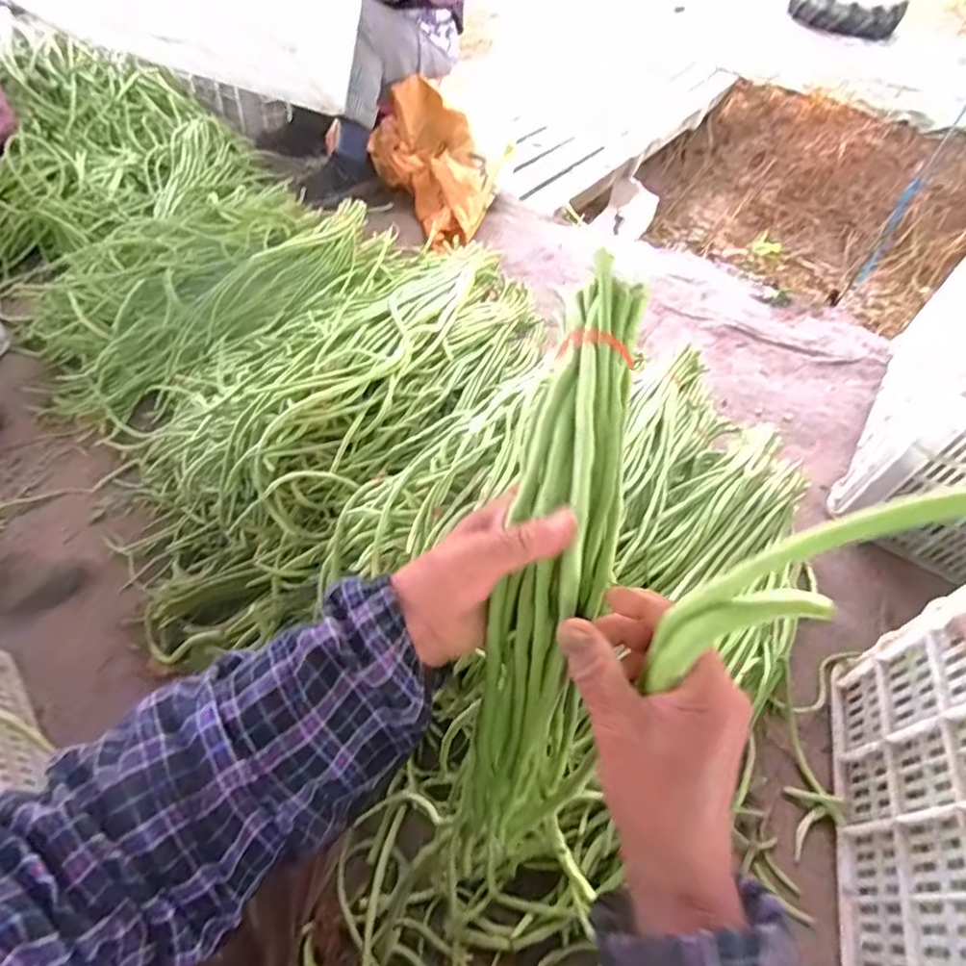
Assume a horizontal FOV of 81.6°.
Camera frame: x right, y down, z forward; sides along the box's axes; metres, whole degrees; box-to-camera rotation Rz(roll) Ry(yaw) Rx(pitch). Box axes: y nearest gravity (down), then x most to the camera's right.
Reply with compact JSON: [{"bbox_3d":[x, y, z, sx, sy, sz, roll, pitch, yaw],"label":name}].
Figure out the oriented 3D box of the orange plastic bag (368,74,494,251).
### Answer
[{"bbox_3d":[-0.107,-0.783,1.344,0.210,0.226,0.382,-24,59,-18],"label":"orange plastic bag"}]

